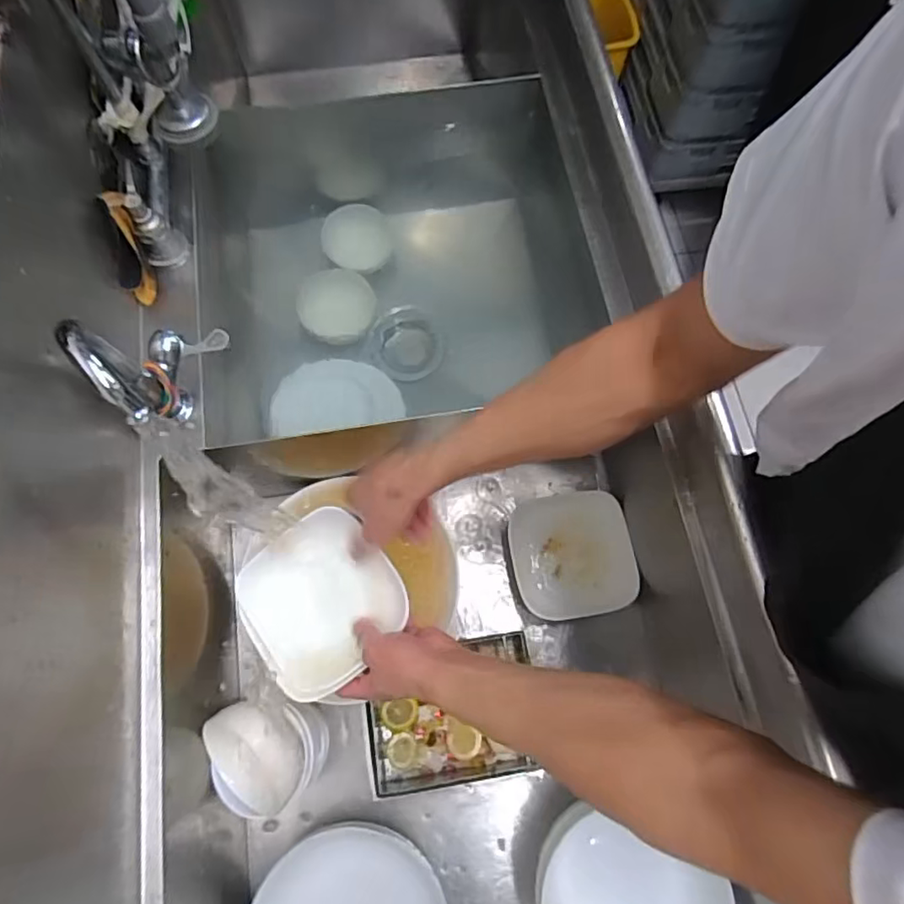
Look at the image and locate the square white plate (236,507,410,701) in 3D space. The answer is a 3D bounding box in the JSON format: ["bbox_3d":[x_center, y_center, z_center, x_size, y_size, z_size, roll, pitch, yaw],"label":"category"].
[{"bbox_3d":[-0.135,0.144,0.581,0.148,0.029,0.152,-40,77,-12],"label":"square white plate"}]

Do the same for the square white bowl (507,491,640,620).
[{"bbox_3d":[0.150,0.128,0.729,0.143,0.039,0.150,-8,73,-3],"label":"square white bowl"}]

